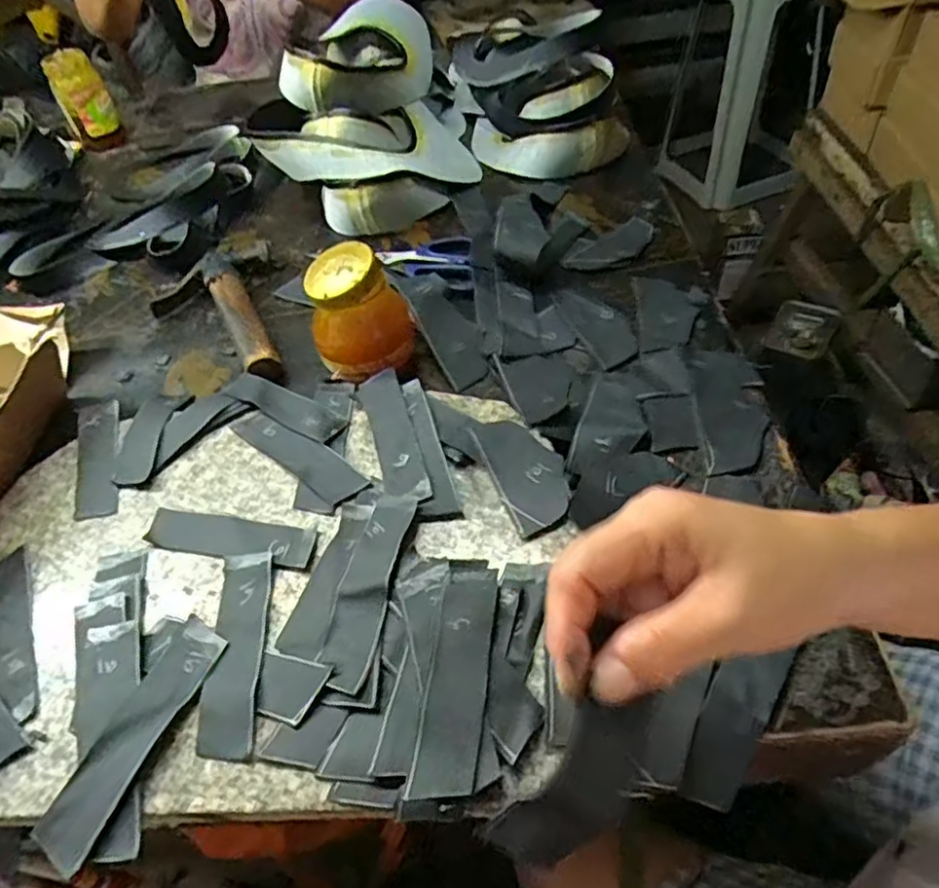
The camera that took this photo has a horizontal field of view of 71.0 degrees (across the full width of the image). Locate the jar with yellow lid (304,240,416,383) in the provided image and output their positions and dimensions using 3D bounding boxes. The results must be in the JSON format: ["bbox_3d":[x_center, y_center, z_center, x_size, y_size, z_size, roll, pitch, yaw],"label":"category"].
[{"bbox_3d":[-0.080,-0.094,0.492,0.066,0.094,0.062,4,47,10],"label":"jar with yellow lid"}]

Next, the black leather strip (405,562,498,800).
[{"bbox_3d":[-0.005,0.111,0.328,0.028,0.005,0.120,6,50,6],"label":"black leather strip"}]

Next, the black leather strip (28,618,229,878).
[{"bbox_3d":[-0.168,0.144,0.331,0.029,0.006,0.117,15,50,20],"label":"black leather strip"}]

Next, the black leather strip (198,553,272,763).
[{"bbox_3d":[-0.127,0.110,0.359,0.030,0.004,0.115,-10,50,2],"label":"black leather strip"}]

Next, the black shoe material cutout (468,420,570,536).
[{"bbox_3d":[0.037,0.016,0.420,0.045,0.005,0.091,-17,49,-13],"label":"black shoe material cutout"}]

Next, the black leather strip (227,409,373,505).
[{"bbox_3d":[-0.119,0.005,0.454,0.127,0.004,0.028,29,68,32],"label":"black leather strip"}]

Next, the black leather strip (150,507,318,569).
[{"bbox_3d":[-0.150,0.058,0.413,0.114,0.004,0.028,6,51,17],"label":"black leather strip"}]

